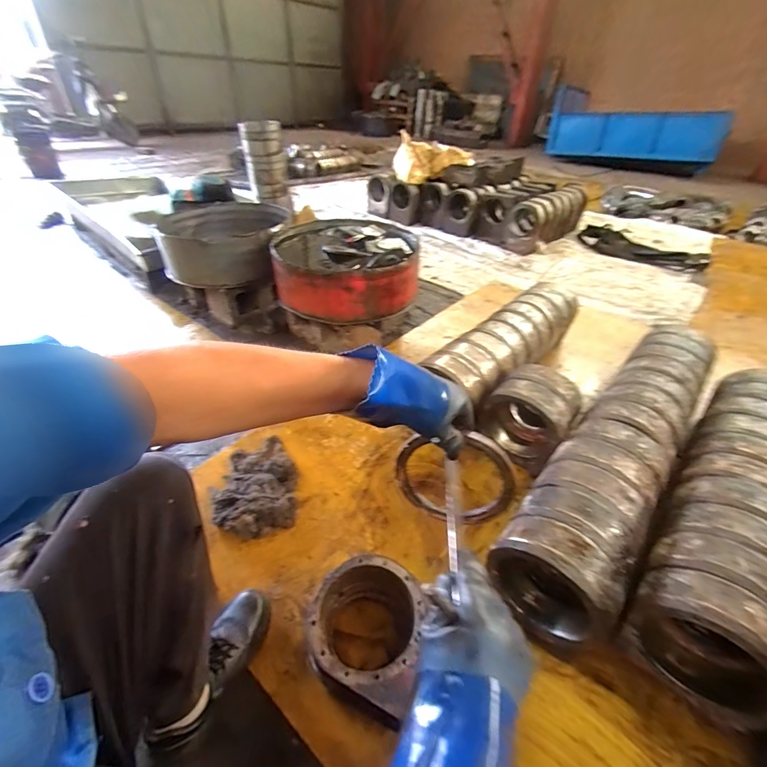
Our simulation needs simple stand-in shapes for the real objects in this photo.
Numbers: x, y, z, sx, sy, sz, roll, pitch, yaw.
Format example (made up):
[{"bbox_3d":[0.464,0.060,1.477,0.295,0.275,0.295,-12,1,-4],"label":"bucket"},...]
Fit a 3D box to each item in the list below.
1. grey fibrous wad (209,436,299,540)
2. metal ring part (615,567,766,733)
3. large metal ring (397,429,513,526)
[{"bbox_3d":[-0.351,0.269,1.047,0.225,0.065,0.303,-16,44,-20],"label":"grey fibrous wad"},{"bbox_3d":[0.581,0.471,0.702,0.112,0.261,0.232,-32,51,-33],"label":"metal ring part"},{"bbox_3d":[0.097,0.132,0.527,0.158,0.150,0.016,-9,24,22],"label":"large metal ring"}]

